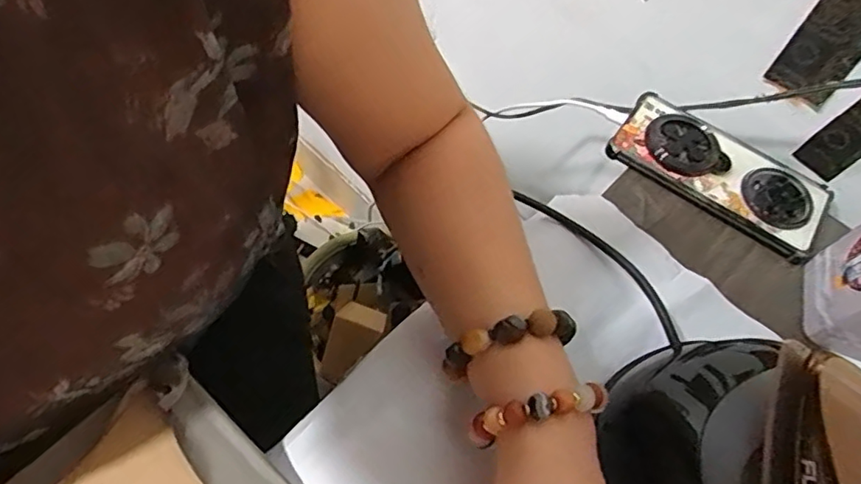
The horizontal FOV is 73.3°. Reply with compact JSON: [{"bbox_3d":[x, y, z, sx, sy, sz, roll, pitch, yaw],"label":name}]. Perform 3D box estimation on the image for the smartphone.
[{"bbox_3d":[0.227,-0.056,0.454,0.164,0.014,0.073,33,66,13],"label":"smartphone"}]

